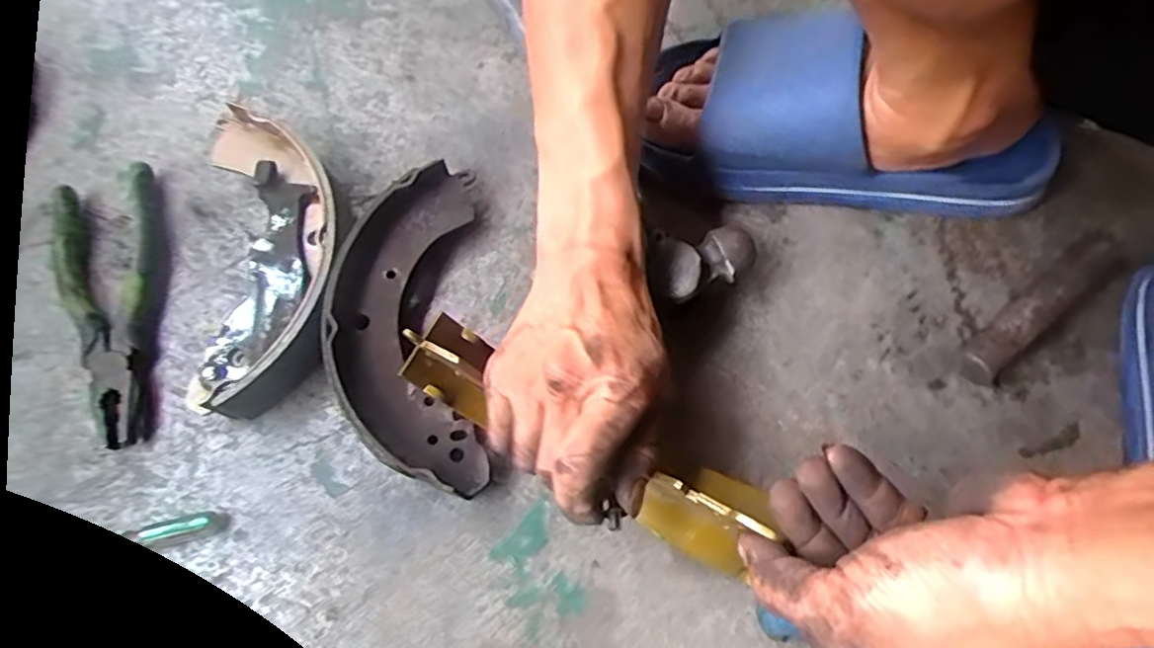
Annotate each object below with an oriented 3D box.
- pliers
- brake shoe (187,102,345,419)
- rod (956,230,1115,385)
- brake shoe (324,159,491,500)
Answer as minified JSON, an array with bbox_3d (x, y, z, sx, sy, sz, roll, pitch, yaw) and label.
[{"bbox_3d":[-0.300,-0.016,0.431,0.065,0.023,0.190,-15,71,-4],"label":"pliers"},{"bbox_3d":[-0.195,-0.047,0.426,0.094,0.039,0.206,-7,69,0],"label":"brake shoe"},{"bbox_3d":[0.291,-0.018,0.412,0.145,0.025,0.022,-41,73,-12],"label":"rod"},{"bbox_3d":[-0.104,0.001,0.406,0.084,0.038,0.204,-7,69,0],"label":"brake shoe"}]

